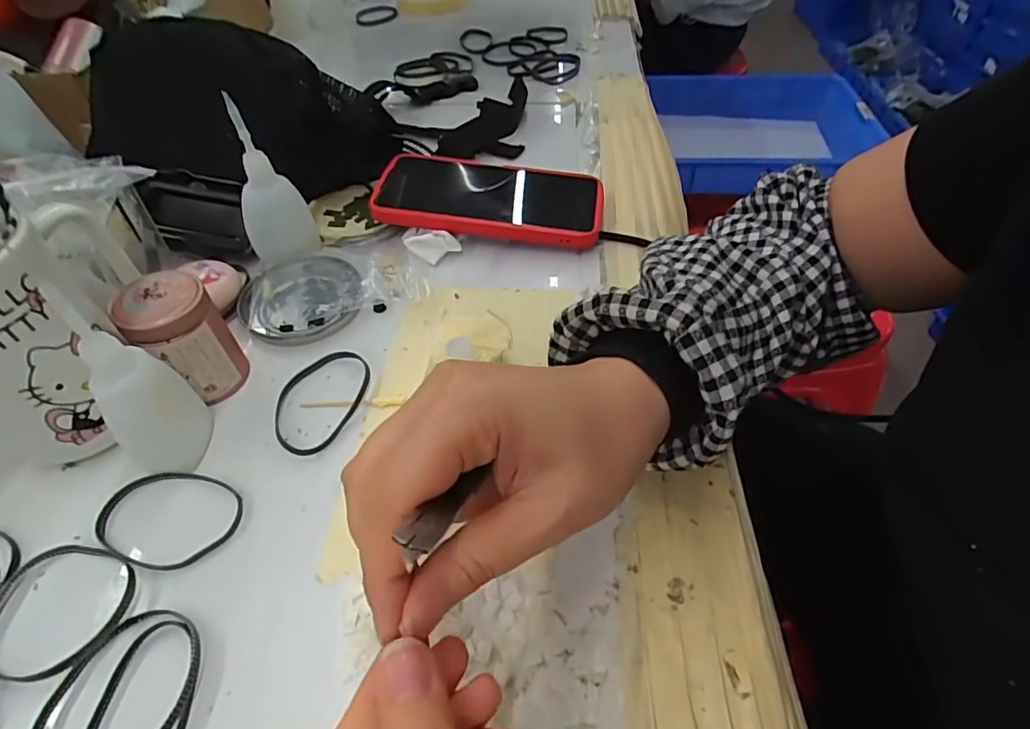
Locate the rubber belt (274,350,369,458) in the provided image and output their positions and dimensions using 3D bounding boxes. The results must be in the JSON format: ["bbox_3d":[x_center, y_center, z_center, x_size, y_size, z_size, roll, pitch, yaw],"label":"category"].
[{"bbox_3d":[-0.112,0.019,0.312,0.046,0.005,0.071,12,46,17],"label":"rubber belt"}]

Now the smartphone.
[{"bbox_3d":[-0.018,-0.128,0.414,0.165,0.020,0.083,9,48,4],"label":"smartphone"}]

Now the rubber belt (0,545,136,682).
[{"bbox_3d":[-0.199,0.105,0.237,0.059,0.005,0.056,-2,43,2],"label":"rubber belt"}]

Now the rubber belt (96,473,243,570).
[{"bbox_3d":[-0.170,0.074,0.267,0.069,0.004,0.050,14,46,19],"label":"rubber belt"}]

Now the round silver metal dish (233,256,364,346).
[{"bbox_3d":[-0.143,-0.046,0.363,0.077,0.009,0.076,-14,44,-10],"label":"round silver metal dish"}]

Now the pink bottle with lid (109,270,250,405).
[{"bbox_3d":[-0.182,-0.014,0.302,0.043,0.063,0.041,0,48,0],"label":"pink bottle with lid"}]

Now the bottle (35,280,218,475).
[{"bbox_3d":[-0.180,0.008,0.258,0.037,0.104,0.034,-32,50,-27],"label":"bottle"}]

